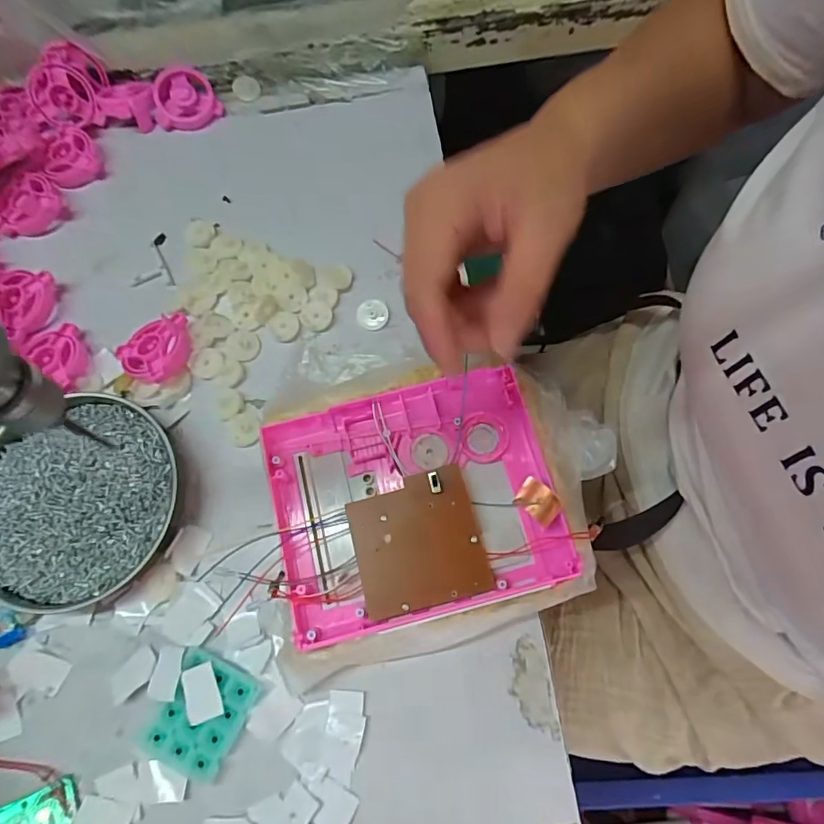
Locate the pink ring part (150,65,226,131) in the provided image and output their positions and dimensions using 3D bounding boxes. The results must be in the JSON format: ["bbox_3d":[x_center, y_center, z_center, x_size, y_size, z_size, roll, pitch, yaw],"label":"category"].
[{"bbox_3d":[-0.197,-0.268,0.439,0.052,0.015,0.051,-32,98,-10],"label":"pink ring part"}]

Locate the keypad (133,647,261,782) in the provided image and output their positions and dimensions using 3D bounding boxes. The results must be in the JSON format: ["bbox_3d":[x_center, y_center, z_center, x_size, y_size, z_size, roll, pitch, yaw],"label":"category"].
[{"bbox_3d":[-0.125,0.178,0.299,0.051,0.007,0.061,25,73,9],"label":"keypad"}]

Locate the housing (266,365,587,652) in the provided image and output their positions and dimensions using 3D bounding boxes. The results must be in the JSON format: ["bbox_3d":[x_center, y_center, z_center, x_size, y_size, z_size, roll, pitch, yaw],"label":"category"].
[{"bbox_3d":[0.001,0.051,0.306,0.161,0.019,0.131,-13,72,-4],"label":"housing"}]

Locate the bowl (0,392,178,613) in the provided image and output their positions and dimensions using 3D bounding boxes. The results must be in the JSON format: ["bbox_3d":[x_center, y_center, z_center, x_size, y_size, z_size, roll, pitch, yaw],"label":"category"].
[{"bbox_3d":[-0.219,0.056,0.329,0.125,0.027,0.132,0,71,0],"label":"bowl"}]

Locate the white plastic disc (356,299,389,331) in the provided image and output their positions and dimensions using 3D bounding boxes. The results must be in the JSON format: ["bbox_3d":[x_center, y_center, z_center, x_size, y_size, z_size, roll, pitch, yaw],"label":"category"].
[{"bbox_3d":[-0.029,-0.073,0.381,0.023,0.004,0.023,0,71,0],"label":"white plastic disc"}]

